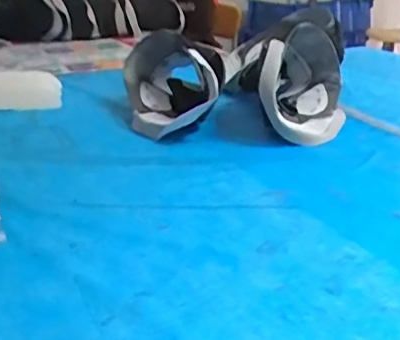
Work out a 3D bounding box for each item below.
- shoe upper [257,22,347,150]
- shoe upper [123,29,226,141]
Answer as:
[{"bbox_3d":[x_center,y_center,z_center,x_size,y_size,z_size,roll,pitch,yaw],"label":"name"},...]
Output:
[{"bbox_3d":[0.186,-0.159,0.989,0.121,0.145,0.335,5,24,13],"label":"shoe upper"},{"bbox_3d":[-0.052,-0.168,1.039,0.148,0.138,0.289,-5,23,-9],"label":"shoe upper"}]

